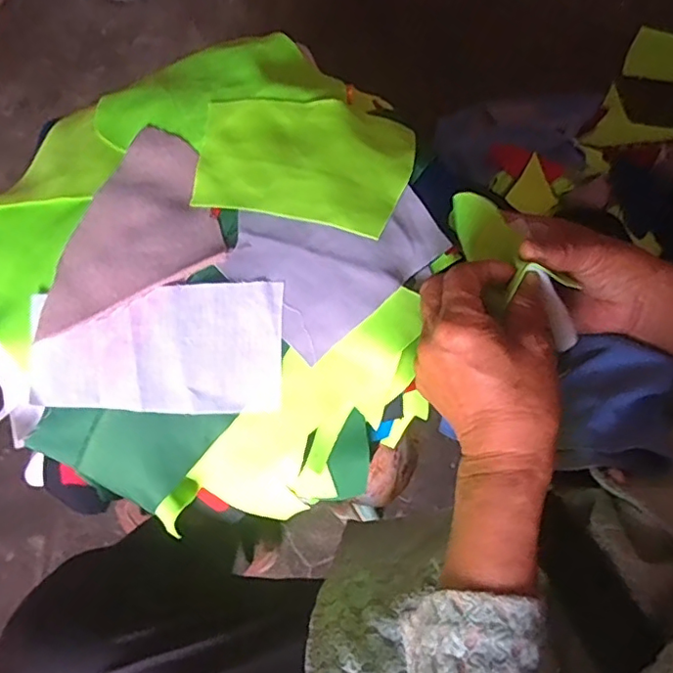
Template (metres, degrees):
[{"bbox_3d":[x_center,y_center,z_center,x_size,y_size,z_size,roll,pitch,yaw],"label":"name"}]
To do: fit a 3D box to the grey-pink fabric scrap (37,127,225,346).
[{"bbox_3d":[-0.147,-0.075,0.389,0.126,0.015,0.112,-21,70,-5],"label":"grey-pink fabric scrap"}]

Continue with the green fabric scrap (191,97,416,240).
[{"bbox_3d":[-0.020,-0.125,0.408,0.140,0.031,0.110,10,72,8],"label":"green fabric scrap"}]

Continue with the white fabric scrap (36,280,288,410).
[{"bbox_3d":[-0.115,0.007,0.367,0.159,0.007,0.079,0,90,4],"label":"white fabric scrap"}]

